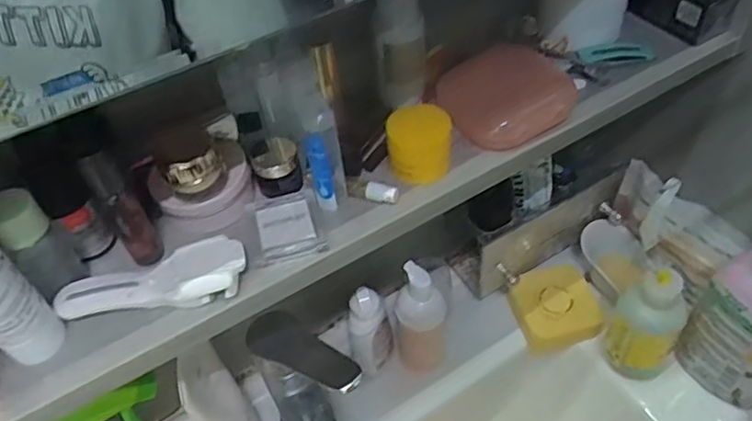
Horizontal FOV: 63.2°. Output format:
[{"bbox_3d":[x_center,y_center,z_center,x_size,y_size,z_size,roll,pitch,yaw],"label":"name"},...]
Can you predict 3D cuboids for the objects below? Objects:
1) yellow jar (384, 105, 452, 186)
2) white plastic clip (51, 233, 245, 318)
[{"bbox_3d":[0.026,-0.040,0.376,0.038,0.037,0.033,-1,48,5],"label":"yellow jar"},{"bbox_3d":[-0.120,0.040,0.331,0.099,0.014,0.032,-16,49,-9],"label":"white plastic clip"}]

